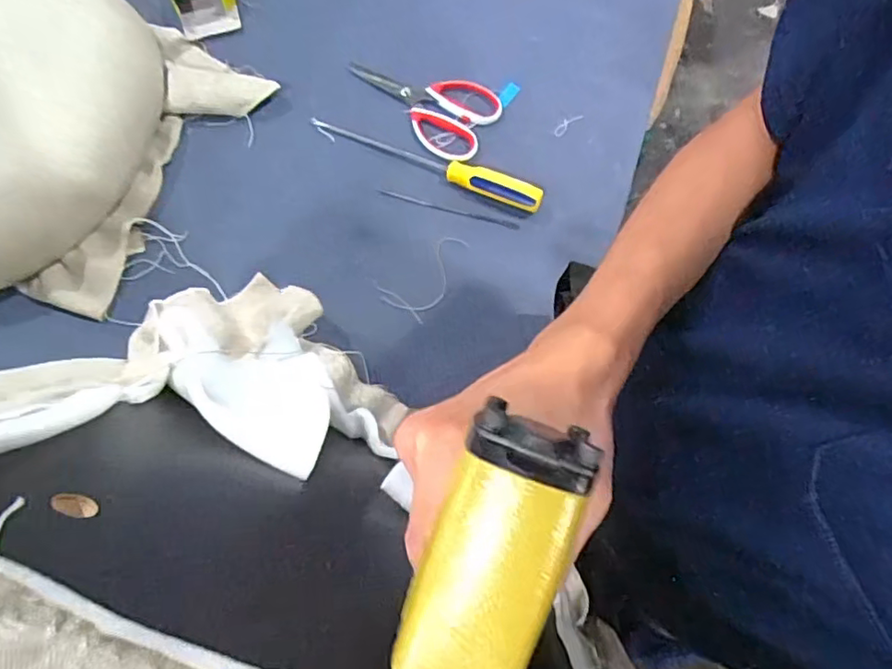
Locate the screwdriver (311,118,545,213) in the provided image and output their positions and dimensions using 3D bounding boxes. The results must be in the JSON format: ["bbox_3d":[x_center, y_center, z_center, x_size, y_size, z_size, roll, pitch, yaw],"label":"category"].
[{"bbox_3d":[-0.027,-0.208,0.714,0.295,0.028,0.028,22,74,7],"label":"screwdriver"}]

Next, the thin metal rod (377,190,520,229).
[{"bbox_3d":[0.002,-0.149,0.711,0.171,0.008,0.008,17,74,6],"label":"thin metal rod"}]

